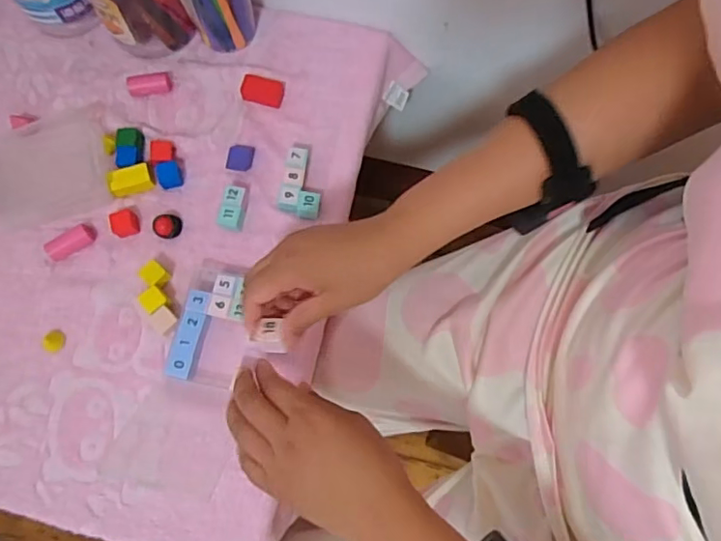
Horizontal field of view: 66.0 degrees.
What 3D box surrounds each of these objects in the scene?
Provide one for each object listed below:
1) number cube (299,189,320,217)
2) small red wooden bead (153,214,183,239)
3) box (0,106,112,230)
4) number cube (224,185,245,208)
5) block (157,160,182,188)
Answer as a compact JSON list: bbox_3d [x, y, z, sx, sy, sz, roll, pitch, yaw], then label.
[{"bbox_3d":[-0.051,-0.066,0.556,0.020,0.016,0.024,4,76,0],"label":"number cube"},{"bbox_3d":[-0.194,-0.044,0.551,0.028,0.016,0.022,4,76,0],"label":"small red wooden bead"},{"bbox_3d":[-0.329,-0.105,0.570,0.137,0.017,0.110,-17,77,-6],"label":"box"},{"bbox_3d":[-0.126,-0.073,0.558,0.021,0.016,0.022,5,76,0],"label":"number cube"},{"bbox_3d":[-0.195,-0.098,0.566,0.022,0.018,0.022,-12,76,-4],"label":"block"}]

